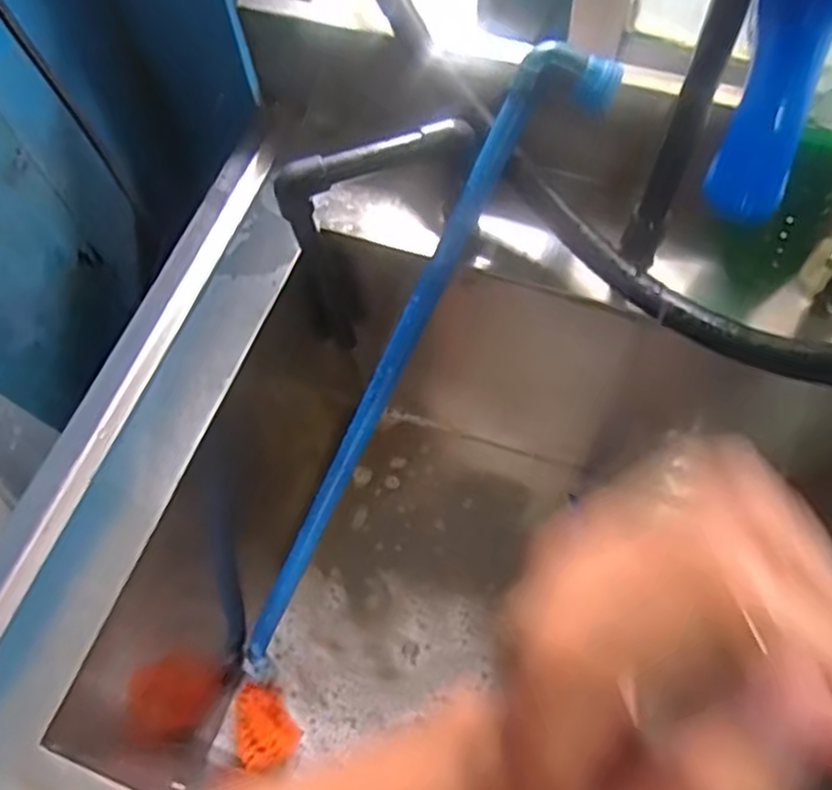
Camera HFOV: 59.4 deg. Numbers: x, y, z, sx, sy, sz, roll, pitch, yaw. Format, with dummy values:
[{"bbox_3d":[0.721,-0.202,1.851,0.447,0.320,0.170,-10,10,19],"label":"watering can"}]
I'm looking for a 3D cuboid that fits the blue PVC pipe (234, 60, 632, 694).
[{"bbox_3d":[-0.025,0.019,0.630,0.057,0.028,0.643,37,115,18],"label":"blue PVC pipe"}]

